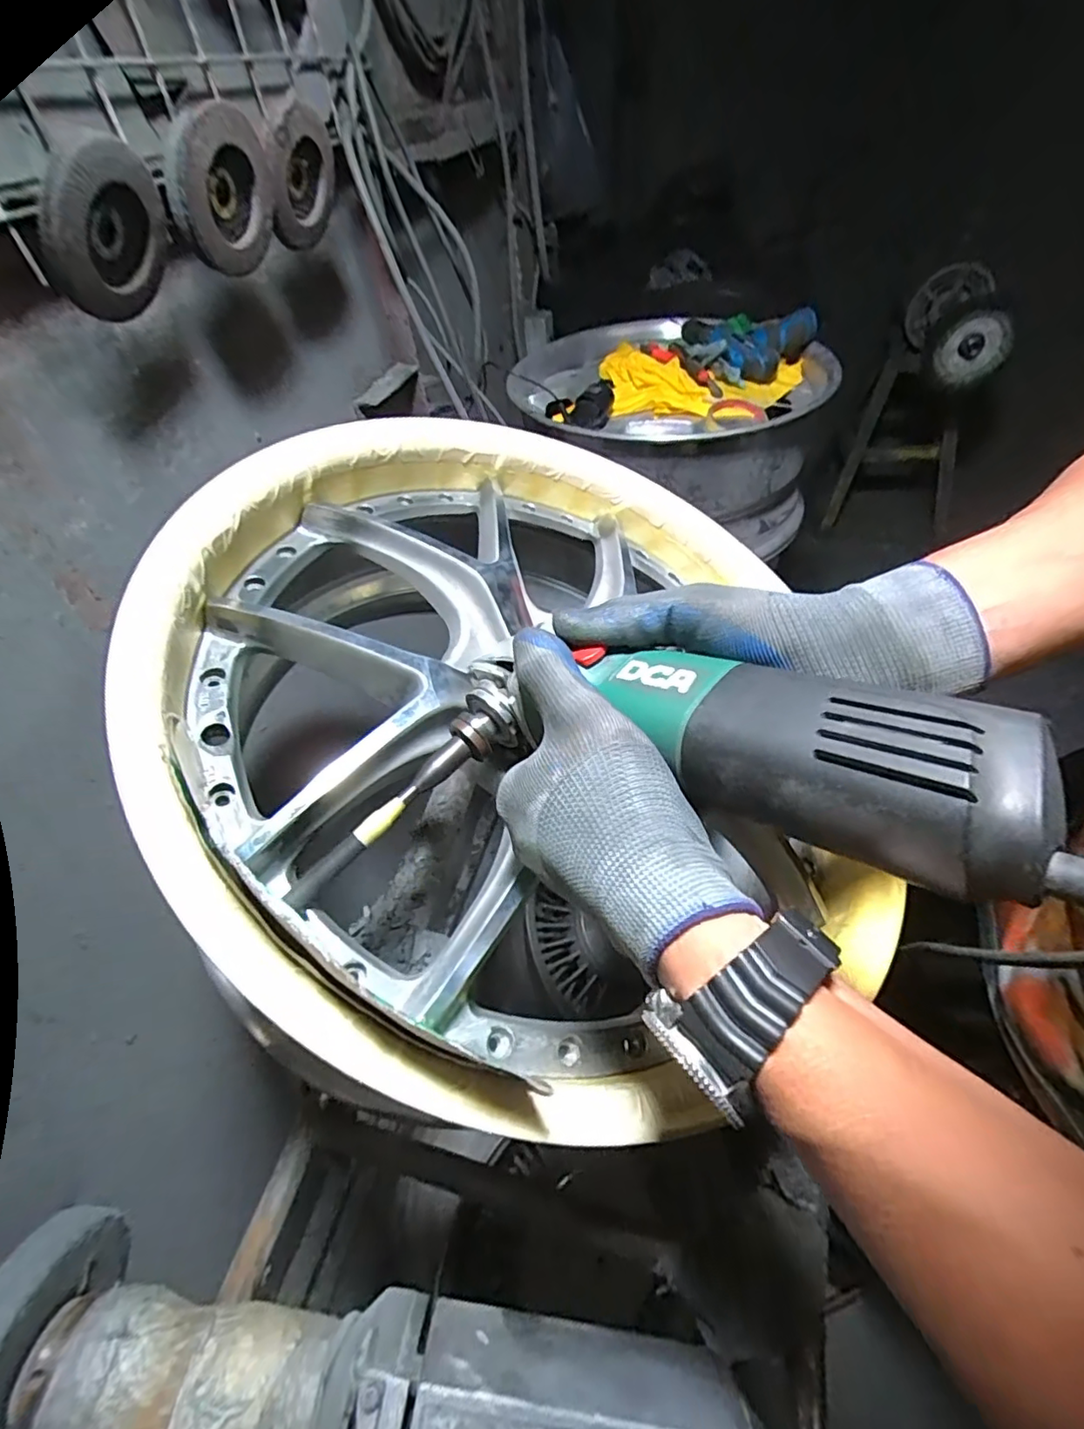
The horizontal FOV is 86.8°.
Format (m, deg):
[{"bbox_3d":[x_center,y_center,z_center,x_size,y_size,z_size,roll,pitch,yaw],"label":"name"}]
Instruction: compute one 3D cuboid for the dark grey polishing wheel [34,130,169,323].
[{"bbox_3d":[-0.275,-0.307,0.364,0.019,0.095,0.085,26,8,0],"label":"dark grey polishing wheel"}]

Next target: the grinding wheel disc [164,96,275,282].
[{"bbox_3d":[-0.243,-0.395,0.435,0.025,0.096,0.097,24,55,2],"label":"grinding wheel disc"}]

